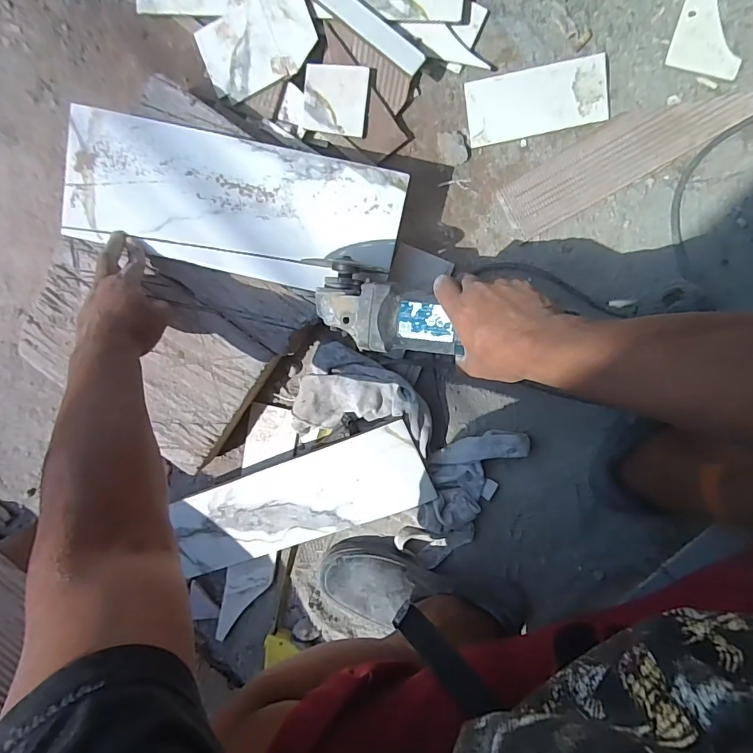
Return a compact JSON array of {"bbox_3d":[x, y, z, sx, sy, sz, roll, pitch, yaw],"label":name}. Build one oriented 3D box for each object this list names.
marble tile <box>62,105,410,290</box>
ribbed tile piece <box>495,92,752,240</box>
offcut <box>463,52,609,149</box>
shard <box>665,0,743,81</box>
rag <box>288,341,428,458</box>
[{"bbox_3d":[-0.170,-0.201,0.544,0.389,0.017,0.153,9,99,2],"label":"marble tile"},{"bbox_3d":[0.309,-0.276,0.555,0.320,0.012,0.074,-28,94,9],"label":"ribbed tile piece"},{"bbox_3d":[0.194,-0.335,0.565,0.164,0.010,0.074,-9,97,7],"label":"offcut"},{"bbox_3d":[0.386,-0.395,0.532,0.078,0.008,0.086,14,99,4],"label":"shard"},{"bbox_3d":[-0.017,0.031,0.605,0.187,0.053,0.123,15,99,4],"label":"rag"}]

